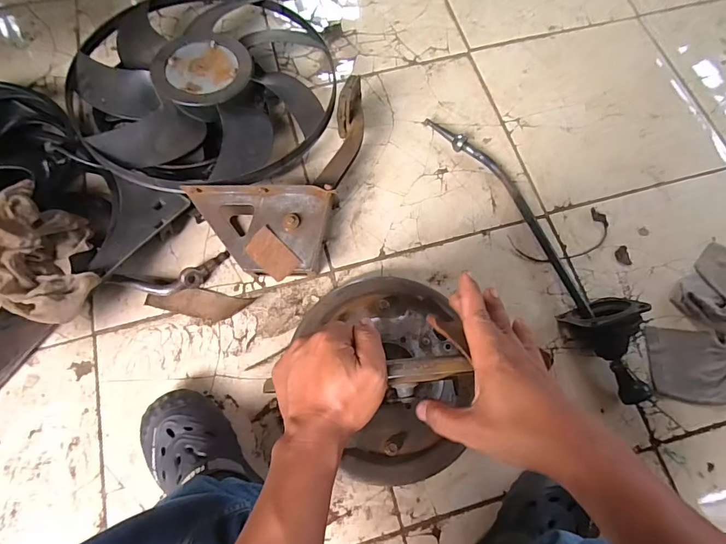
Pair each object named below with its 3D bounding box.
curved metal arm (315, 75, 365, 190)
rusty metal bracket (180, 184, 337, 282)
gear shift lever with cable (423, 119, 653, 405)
[{"bbox_3d":[-0.032,-0.232,0.697,0.053,0.068,0.202,14,72,5],"label":"curved metal arm"},{"bbox_3d":[-0.166,-0.062,0.686,0.229,0.089,0.151,1,74,1],"label":"rusty metal bracket"},{"bbox_3d":[0.297,-0.065,0.676,0.114,0.103,0.594,-32,76,-8],"label":"gear shift lever with cable"}]

